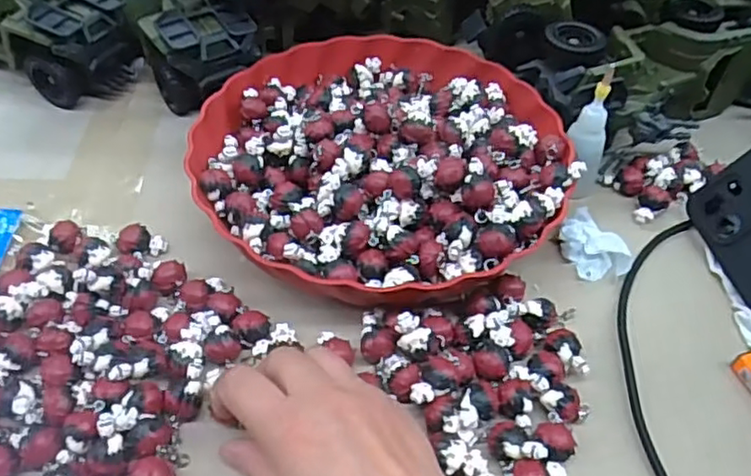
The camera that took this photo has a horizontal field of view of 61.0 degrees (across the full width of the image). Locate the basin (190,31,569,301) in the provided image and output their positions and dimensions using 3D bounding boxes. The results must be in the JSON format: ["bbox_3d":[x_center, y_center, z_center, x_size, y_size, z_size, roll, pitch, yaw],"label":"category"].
[{"bbox_3d":[0.007,-0.056,0.429,0.240,0.065,0.238,1,47,-1],"label":"basin"}]

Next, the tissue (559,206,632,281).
[{"bbox_3d":[0.139,0.005,0.411,0.033,0.013,0.050,-15,49,-15],"label":"tissue"}]

